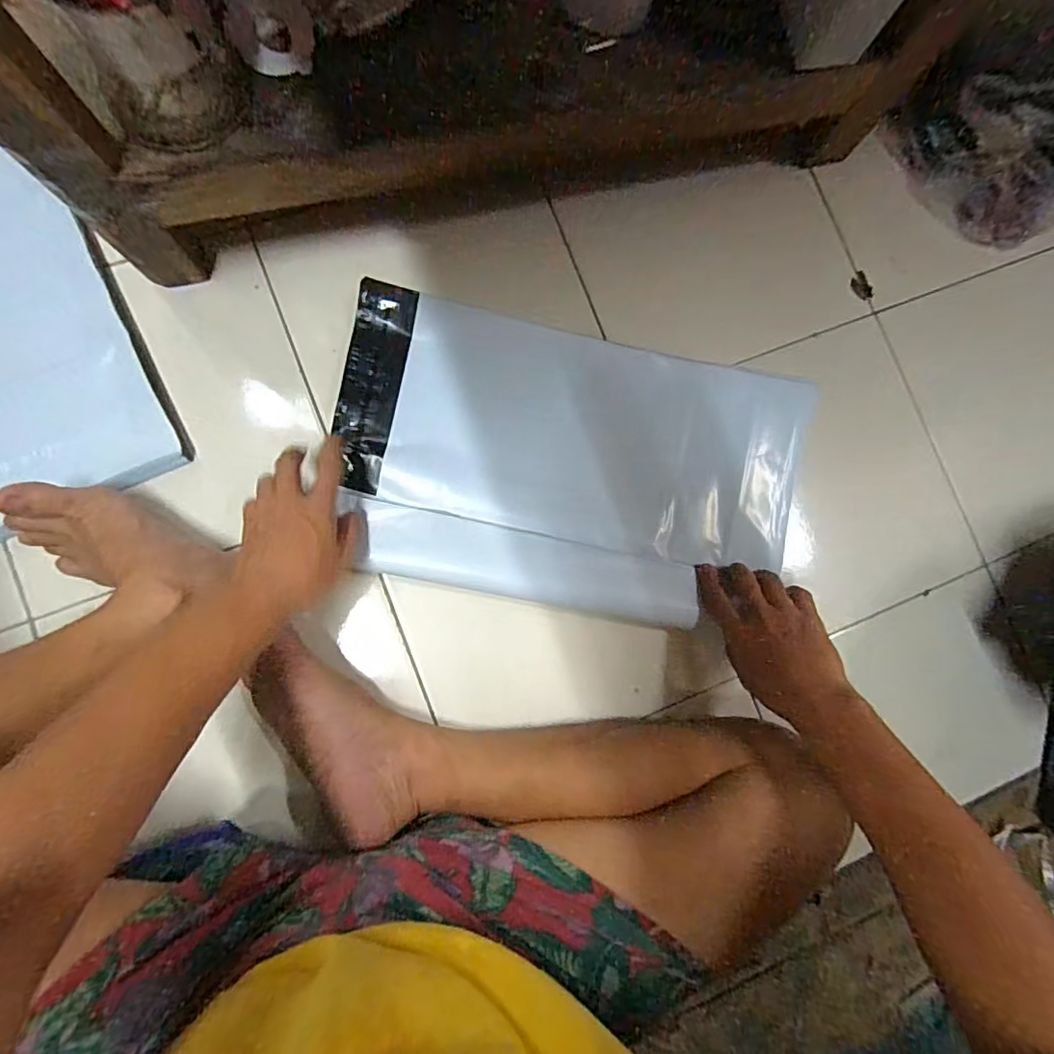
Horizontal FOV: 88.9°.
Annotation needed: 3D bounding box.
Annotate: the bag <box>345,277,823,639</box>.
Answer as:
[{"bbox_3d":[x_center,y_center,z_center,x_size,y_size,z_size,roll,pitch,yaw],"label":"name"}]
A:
[{"bbox_3d":[0.043,-0.058,0.527,0.449,0.027,0.262,11,84,-5],"label":"bag"}]

